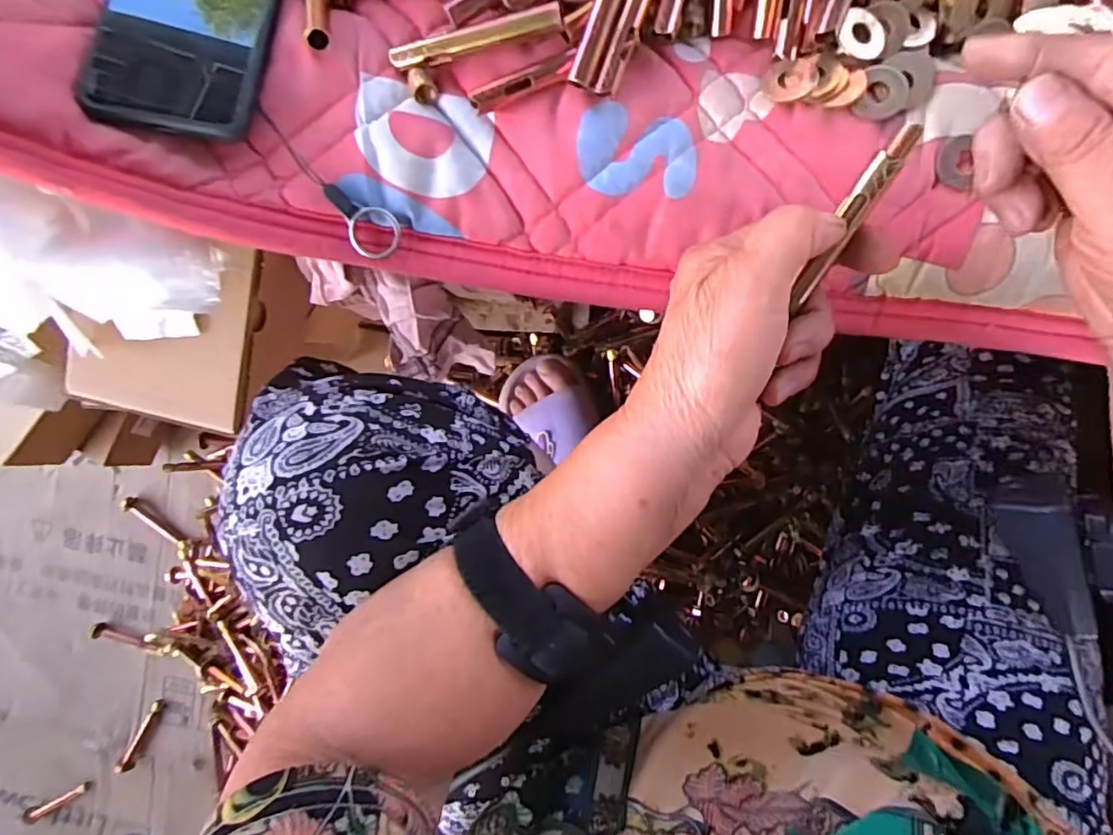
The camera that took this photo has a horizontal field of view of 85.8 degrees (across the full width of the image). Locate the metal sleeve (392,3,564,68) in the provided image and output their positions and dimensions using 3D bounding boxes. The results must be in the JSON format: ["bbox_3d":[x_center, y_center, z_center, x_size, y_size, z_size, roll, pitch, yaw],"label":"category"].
[{"bbox_3d":[-0.041,-0.177,0.281,0.075,0.008,0.008,-12,94,7],"label":"metal sleeve"}]

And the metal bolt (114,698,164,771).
[{"bbox_3d":[-0.575,0.441,0.829,0.013,0.021,0.110,29,97,3],"label":"metal bolt"}]

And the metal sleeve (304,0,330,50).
[{"bbox_3d":[-0.117,-0.206,0.293,0.011,0.010,0.066,-12,69,7],"label":"metal sleeve"}]

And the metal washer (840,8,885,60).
[{"bbox_3d":[0.140,-0.176,0.275,0.023,0.004,0.023,0,92,-5],"label":"metal washer"}]

